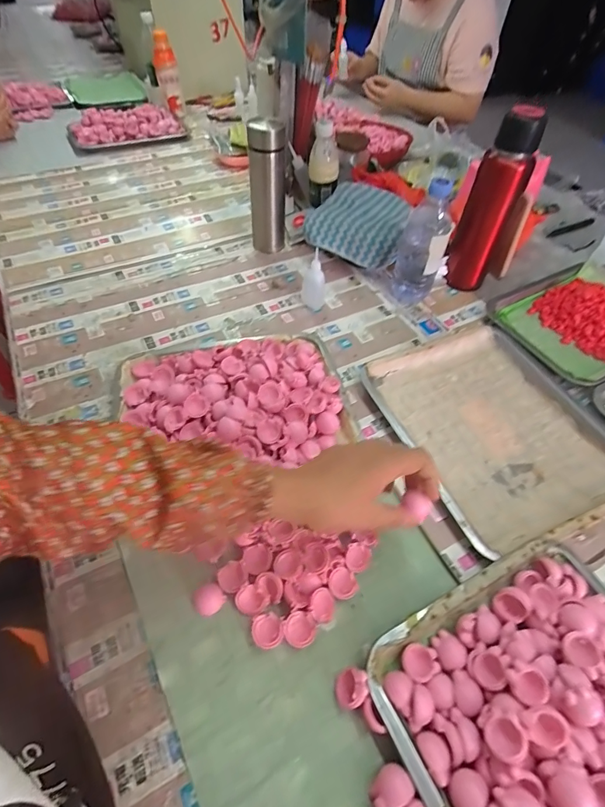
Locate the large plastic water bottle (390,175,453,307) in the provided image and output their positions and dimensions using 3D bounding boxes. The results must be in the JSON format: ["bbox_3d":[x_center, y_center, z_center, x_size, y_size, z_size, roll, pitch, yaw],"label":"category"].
[{"bbox_3d":[0.198,-0.263,0.657,0.070,0.200,0.073,12,52,7],"label":"large plastic water bottle"}]

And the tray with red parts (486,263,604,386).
[{"bbox_3d":[0.493,-0.151,0.683,0.291,0.029,0.216,-23,56,-19],"label":"tray with red parts"}]

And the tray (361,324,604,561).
[{"bbox_3d":[0.264,0.024,0.546,0.270,0.023,0.306,-17,54,-15],"label":"tray"}]

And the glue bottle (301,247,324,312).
[{"bbox_3d":[0.020,-0.217,0.674,0.042,0.101,0.054,4,52,1],"label":"glue bottle"}]

